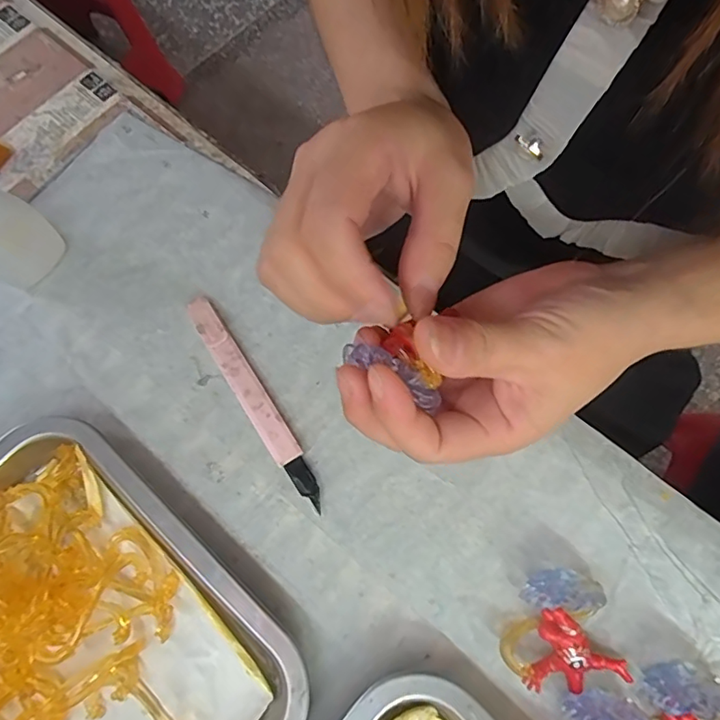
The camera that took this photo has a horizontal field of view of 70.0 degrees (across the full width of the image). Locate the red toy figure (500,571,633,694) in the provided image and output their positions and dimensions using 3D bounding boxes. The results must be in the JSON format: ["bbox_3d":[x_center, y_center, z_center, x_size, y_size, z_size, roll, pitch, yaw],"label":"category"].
[{"bbox_3d":[0.094,0.132,0.243,0.052,0.029,0.051,0,73,1],"label":"red toy figure"}]

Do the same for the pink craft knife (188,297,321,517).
[{"bbox_3d":[-0.060,0.021,0.290,0.014,0.011,0.136,-32,75,-8],"label":"pink craft knife"}]

